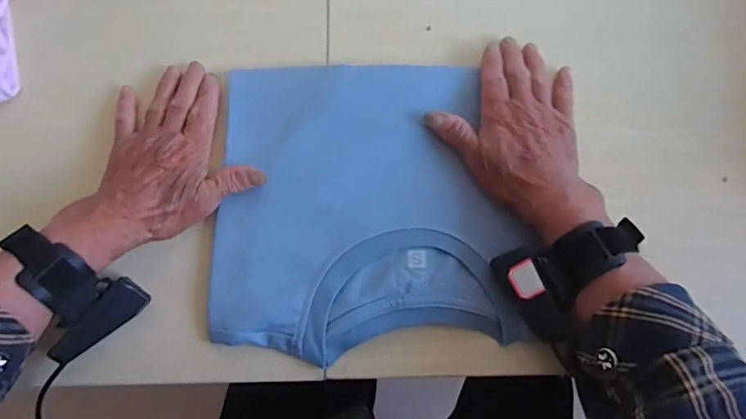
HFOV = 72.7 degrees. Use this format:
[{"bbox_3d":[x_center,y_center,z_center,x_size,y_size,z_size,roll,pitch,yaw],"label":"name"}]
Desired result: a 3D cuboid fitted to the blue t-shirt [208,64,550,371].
[{"bbox_3d":[-0.010,-0.011,0.409,0.229,0.016,0.236,-2,72,-2],"label":"blue t-shirt"}]

